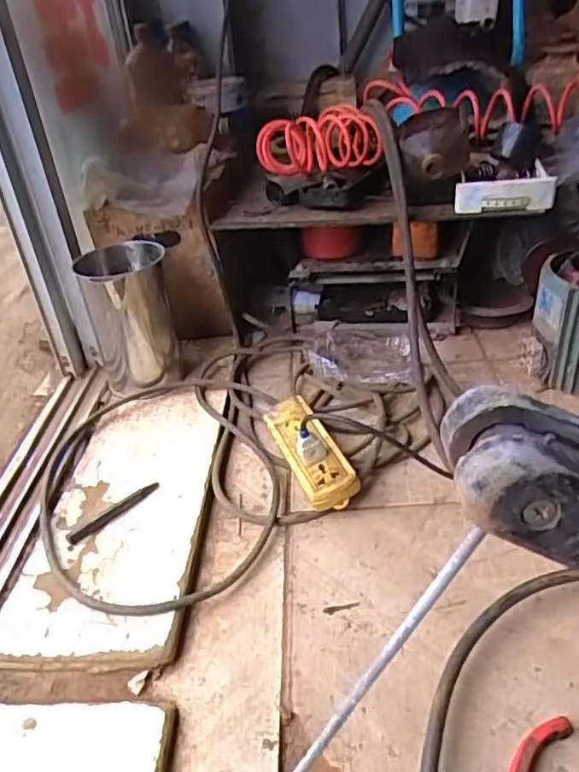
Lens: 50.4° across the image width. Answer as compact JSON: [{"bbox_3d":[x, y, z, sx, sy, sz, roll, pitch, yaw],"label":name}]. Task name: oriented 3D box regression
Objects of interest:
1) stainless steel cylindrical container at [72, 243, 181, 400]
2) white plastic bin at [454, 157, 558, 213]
[{"bbox_3d":[-0.230,-0.098,0.903,0.118,0.181,0.128,-13,34,-12],"label":"stainless steel cylindrical container"},{"bbox_3d":[0.289,-0.264,0.840,0.125,0.042,0.064,-3,34,5],"label":"white plastic bin"}]

